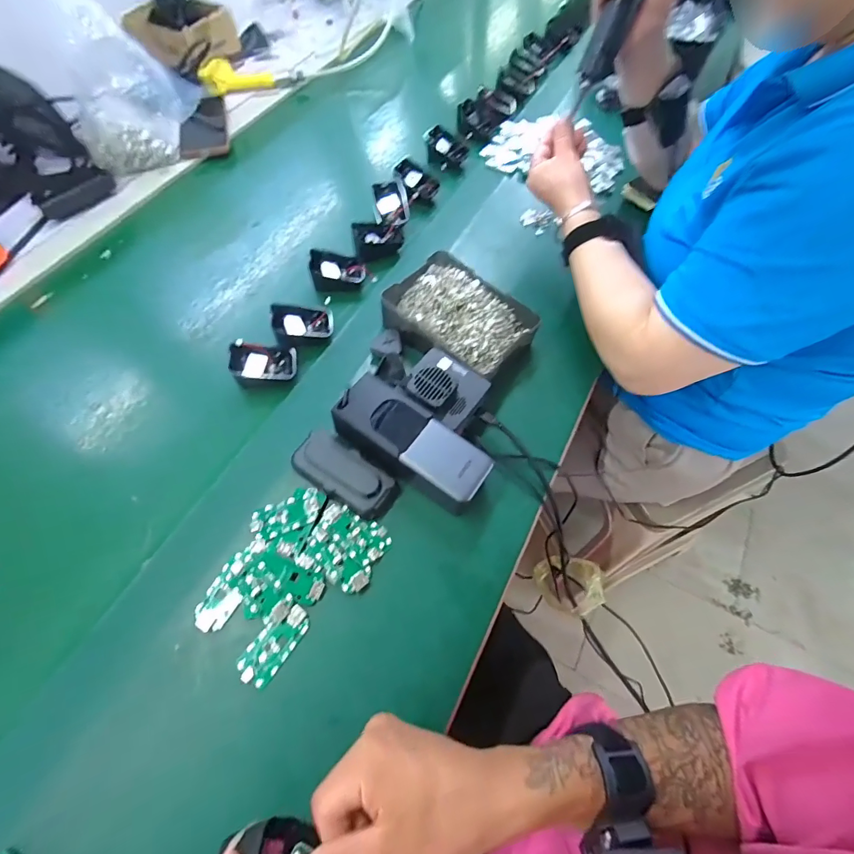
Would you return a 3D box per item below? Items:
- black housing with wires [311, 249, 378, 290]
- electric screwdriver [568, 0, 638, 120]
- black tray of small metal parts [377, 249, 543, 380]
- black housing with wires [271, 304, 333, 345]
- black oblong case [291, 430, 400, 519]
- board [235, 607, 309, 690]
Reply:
[{"bbox_3d":[-0.111,-0.203,0.554,0.079,0.038,0.050,-13,62,-7],"label":"black housing with wires"},{"bbox_3d":[0.211,-0.452,0.445,0.035,0.213,0.031,33,32,17],"label":"electric screwdriver"},{"bbox_3d":[0.038,-0.125,0.505,0.164,0.044,0.128,38,67,19],"label":"black tray of small metal parts"},{"bbox_3d":[-0.147,-0.124,0.510,0.065,0.034,0.048,-9,61,-5],"label":"black housing with wires"},{"bbox_3d":[-0.081,0.047,0.421,0.101,0.028,0.048,30,65,16],"label":"black oblong case"},{"bbox_3d":[-0.127,0.182,0.359,0.031,0.007,0.064,30,65,15],"label":"board"}]

